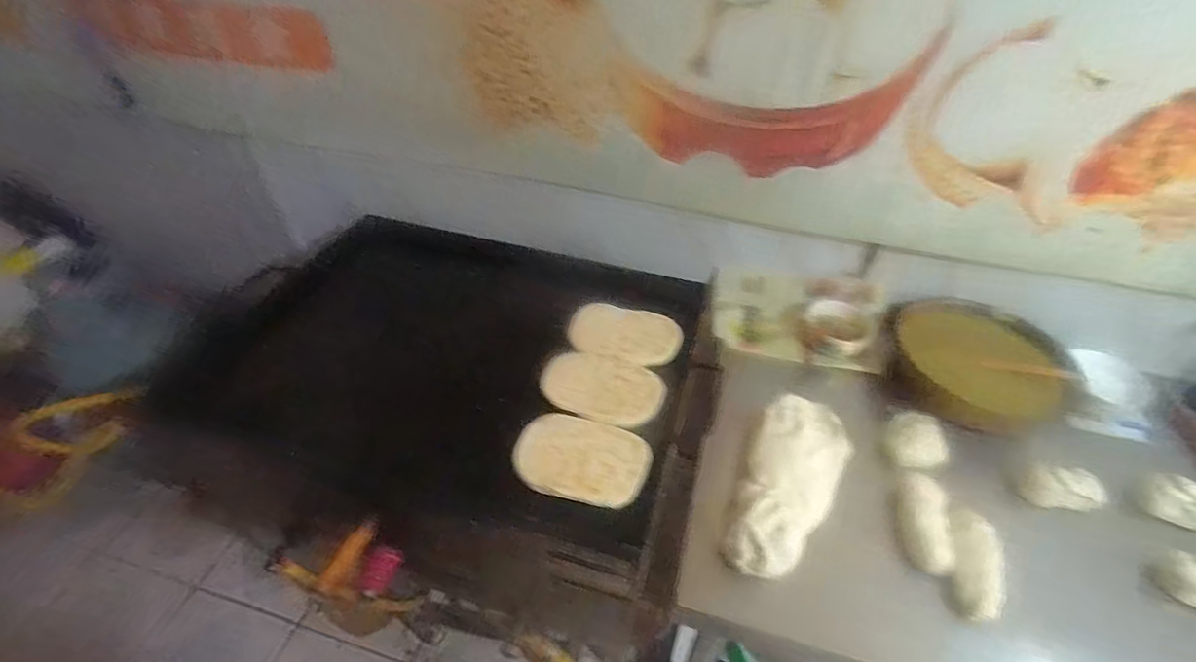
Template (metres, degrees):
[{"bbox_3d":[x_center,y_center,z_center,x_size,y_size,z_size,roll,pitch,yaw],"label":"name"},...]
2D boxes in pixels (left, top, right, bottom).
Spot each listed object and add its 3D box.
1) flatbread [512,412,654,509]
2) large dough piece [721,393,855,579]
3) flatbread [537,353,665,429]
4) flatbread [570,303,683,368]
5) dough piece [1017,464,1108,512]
[{"bbox_3d":[-0.018,0.158,0.676,0.160,0.017,0.108,16,48,0],"label":"flatbread"},{"bbox_3d":[0.251,0.188,0.716,0.120,0.052,0.280,22,47,19],"label":"large dough piece"},{"bbox_3d":[0.007,0.072,0.747,0.160,0.012,0.109,13,45,9],"label":"flatbread"},{"bbox_3d":[0.041,0.002,0.827,0.163,0.005,0.112,10,44,6],"label":"flatbread"},{"bbox_3d":[0.616,0.205,0.730,0.086,0.050,0.059,1,44,-3],"label":"dough piece"}]

